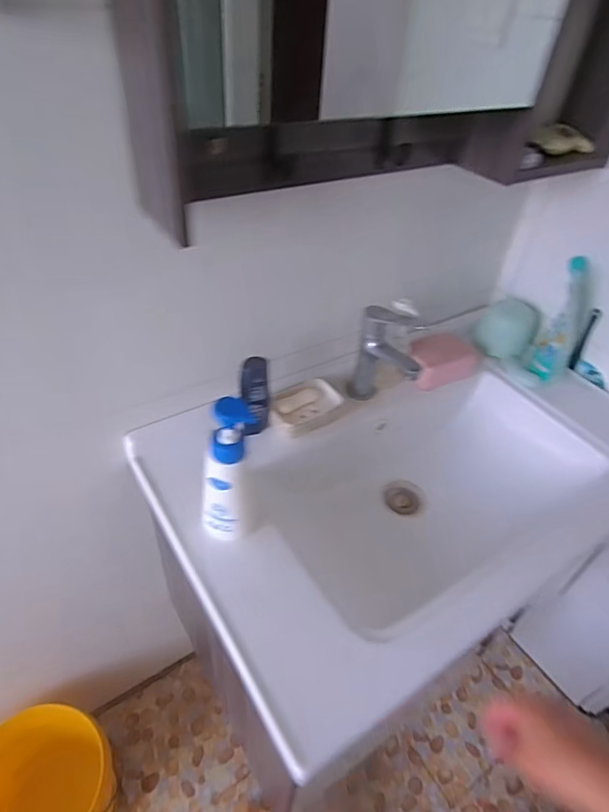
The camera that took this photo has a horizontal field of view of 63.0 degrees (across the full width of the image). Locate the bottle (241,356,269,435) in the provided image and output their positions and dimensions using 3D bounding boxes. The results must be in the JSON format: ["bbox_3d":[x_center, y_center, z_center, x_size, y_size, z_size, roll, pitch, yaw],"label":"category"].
[{"bbox_3d":[-0.073,-0.013,0.743,0.041,0.127,0.030,7,37,-6],"label":"bottle"}]

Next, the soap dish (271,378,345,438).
[{"bbox_3d":[0.005,-0.003,0.809,0.113,0.030,0.068,-22,48,-37],"label":"soap dish"}]

